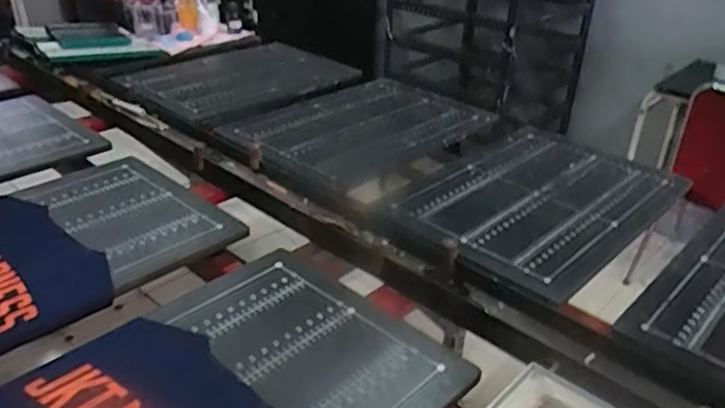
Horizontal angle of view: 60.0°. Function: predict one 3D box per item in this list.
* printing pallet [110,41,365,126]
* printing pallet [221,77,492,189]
[{"bbox_3d":[-0.338,-0.369,1.790,0.485,0.028,0.603,26,38,35],"label":"printing pallet"},{"bbox_3d":[0.004,-0.193,1.515,0.408,0.035,0.568,25,37,34],"label":"printing pallet"}]

